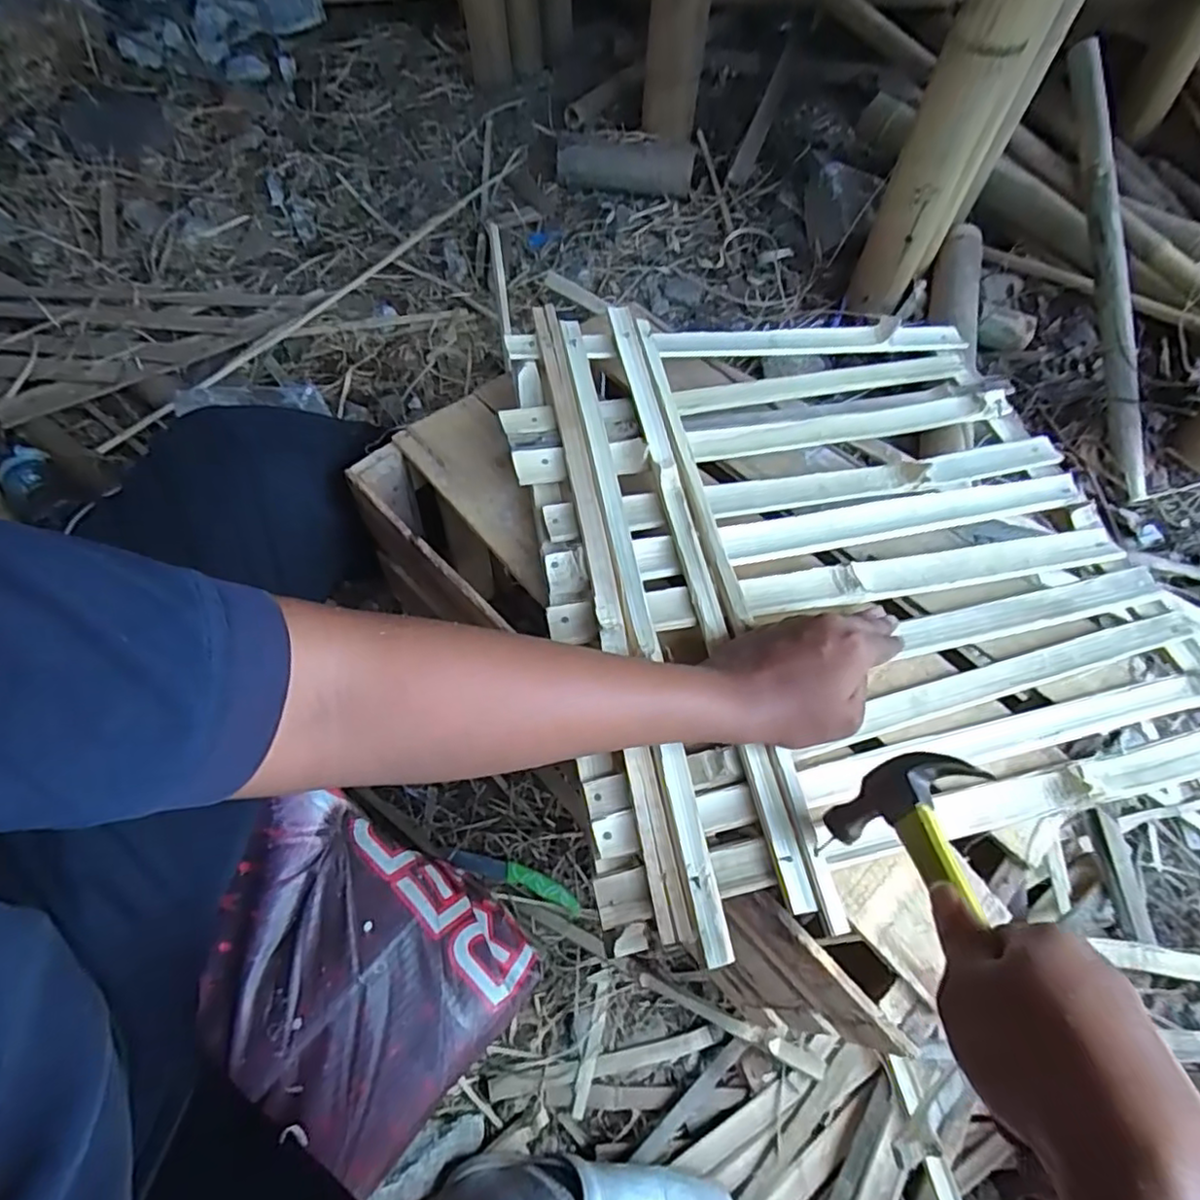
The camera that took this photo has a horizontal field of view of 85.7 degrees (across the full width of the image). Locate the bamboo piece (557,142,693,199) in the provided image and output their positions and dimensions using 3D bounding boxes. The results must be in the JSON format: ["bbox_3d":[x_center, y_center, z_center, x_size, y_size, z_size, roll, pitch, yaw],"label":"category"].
[{"bbox_3d":[0.049,-0.840,1.244,0.255,0.064,0.093,2,66,-1],"label":"bamboo piece"}]

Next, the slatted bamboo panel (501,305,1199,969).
[{"bbox_3d":[0.194,-0.049,0.530,0.487,0.049,0.506,-9,64,-12],"label":"slatted bamboo panel"}]

